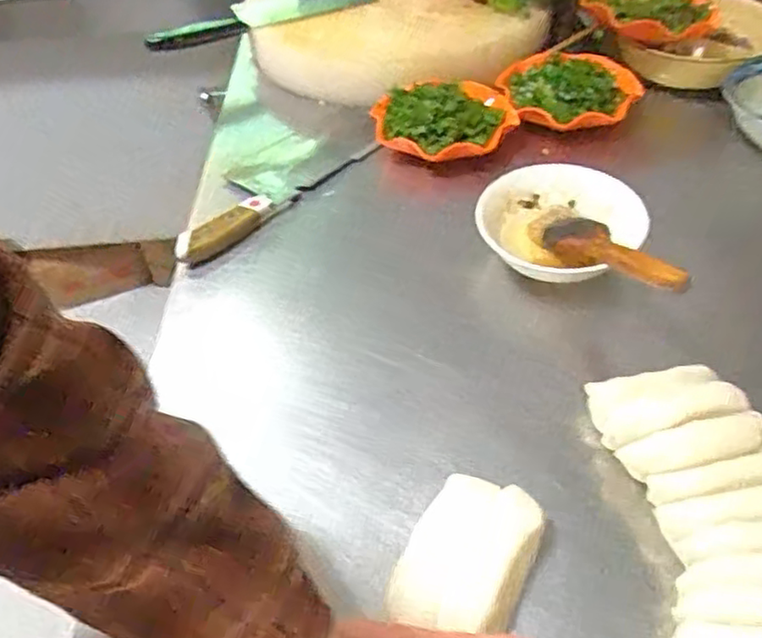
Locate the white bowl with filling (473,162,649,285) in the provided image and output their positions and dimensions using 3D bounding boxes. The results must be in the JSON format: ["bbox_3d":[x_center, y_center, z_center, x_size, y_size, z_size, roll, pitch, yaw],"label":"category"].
[{"bbox_3d":[0.157,-0.077,0.600,0.138,0.054,0.136,-2,47,2],"label":"white bowl with filling"}]

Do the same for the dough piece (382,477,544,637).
[{"bbox_3d":[0.054,0.150,0.419,0.073,0.034,0.099,20,52,21],"label":"dough piece"}]

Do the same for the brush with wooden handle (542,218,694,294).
[{"bbox_3d":[0.186,-0.054,0.543,0.045,0.021,0.165,-20,26,-12],"label":"brush with wooden handle"}]

